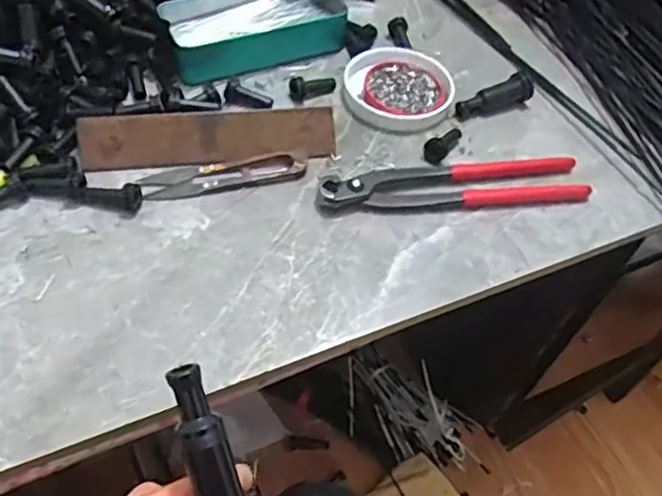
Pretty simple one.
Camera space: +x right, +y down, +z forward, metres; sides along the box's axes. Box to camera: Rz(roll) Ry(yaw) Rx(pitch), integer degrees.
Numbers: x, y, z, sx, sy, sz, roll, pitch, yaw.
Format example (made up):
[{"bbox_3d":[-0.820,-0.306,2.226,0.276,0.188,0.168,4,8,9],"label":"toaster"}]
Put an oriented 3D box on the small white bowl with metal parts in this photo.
[{"bbox_3d":[0.054,-0.133,0.529,0.088,0.012,0.084,3,52,-4],"label":"small white bowl with metal parts"}]

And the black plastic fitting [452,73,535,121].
[{"bbox_3d":[0.135,-0.122,0.526,0.072,0.018,0.024,-24,58,-23],"label":"black plastic fitting"}]

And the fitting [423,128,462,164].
[{"bbox_3d":[0.088,-0.081,0.491,0.013,0.017,0.040,40,58,23],"label":"fitting"}]

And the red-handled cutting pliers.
[{"bbox_3d":[0.091,-0.049,0.466,0.193,0.016,0.041,-4,53,-9],"label":"red-handled cutting pliers"}]

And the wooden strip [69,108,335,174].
[{"bbox_3d":[-0.086,-0.078,0.465,0.177,0.008,0.039,-5,97,-10],"label":"wooden strip"}]

